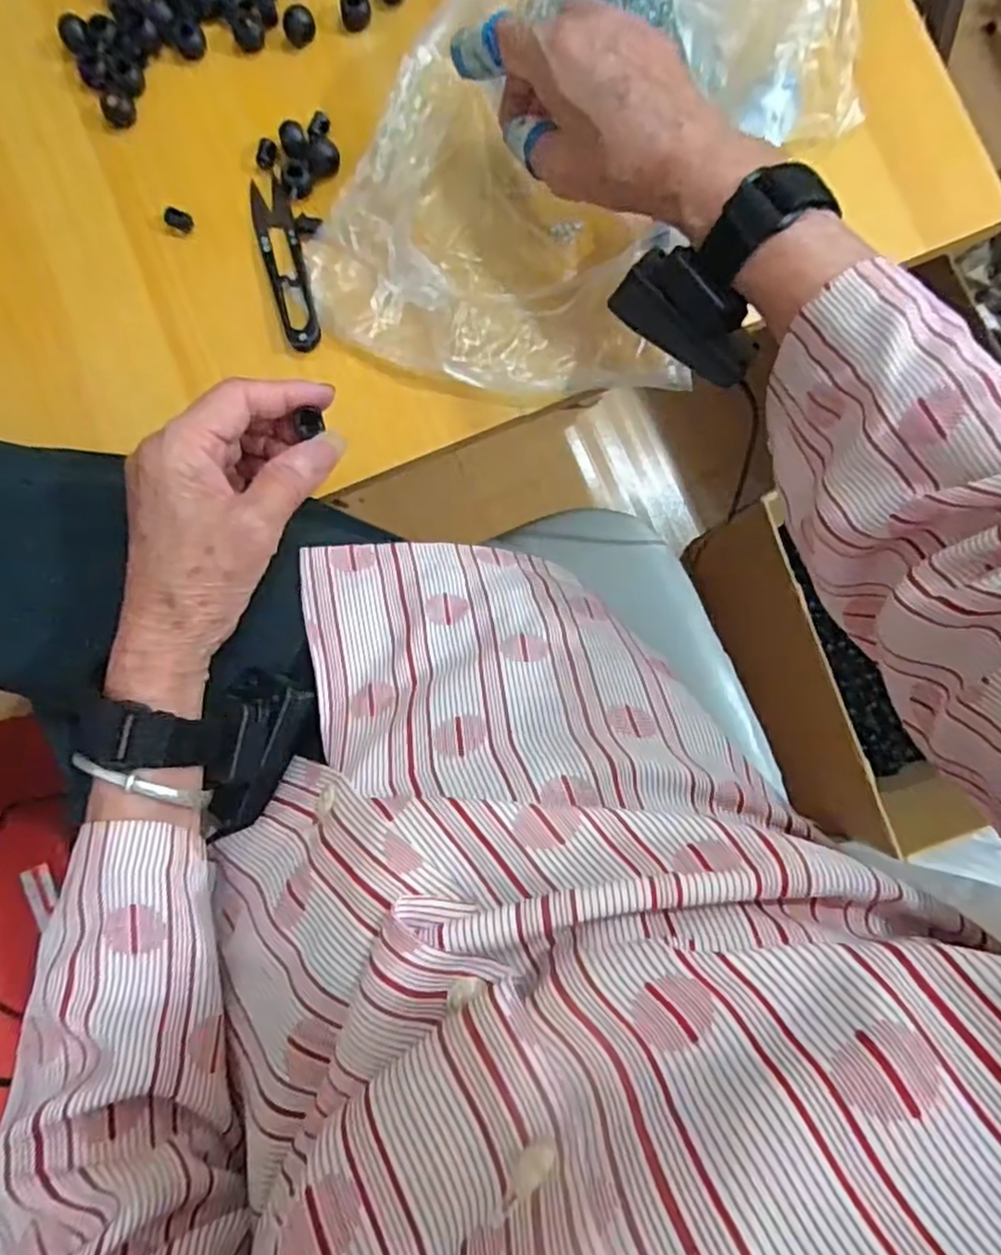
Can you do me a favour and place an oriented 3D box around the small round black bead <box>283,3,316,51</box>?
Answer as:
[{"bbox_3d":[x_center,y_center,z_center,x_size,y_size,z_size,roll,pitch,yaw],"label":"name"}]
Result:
[{"bbox_3d":[-0.114,-0.338,0.383,0.017,0.016,0.015,45,87,3],"label":"small round black bead"}]

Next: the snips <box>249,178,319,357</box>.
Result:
[{"bbox_3d":[-0.120,-0.201,0.379,0.022,0.006,0.100,-14,86,-1],"label":"snips"}]

